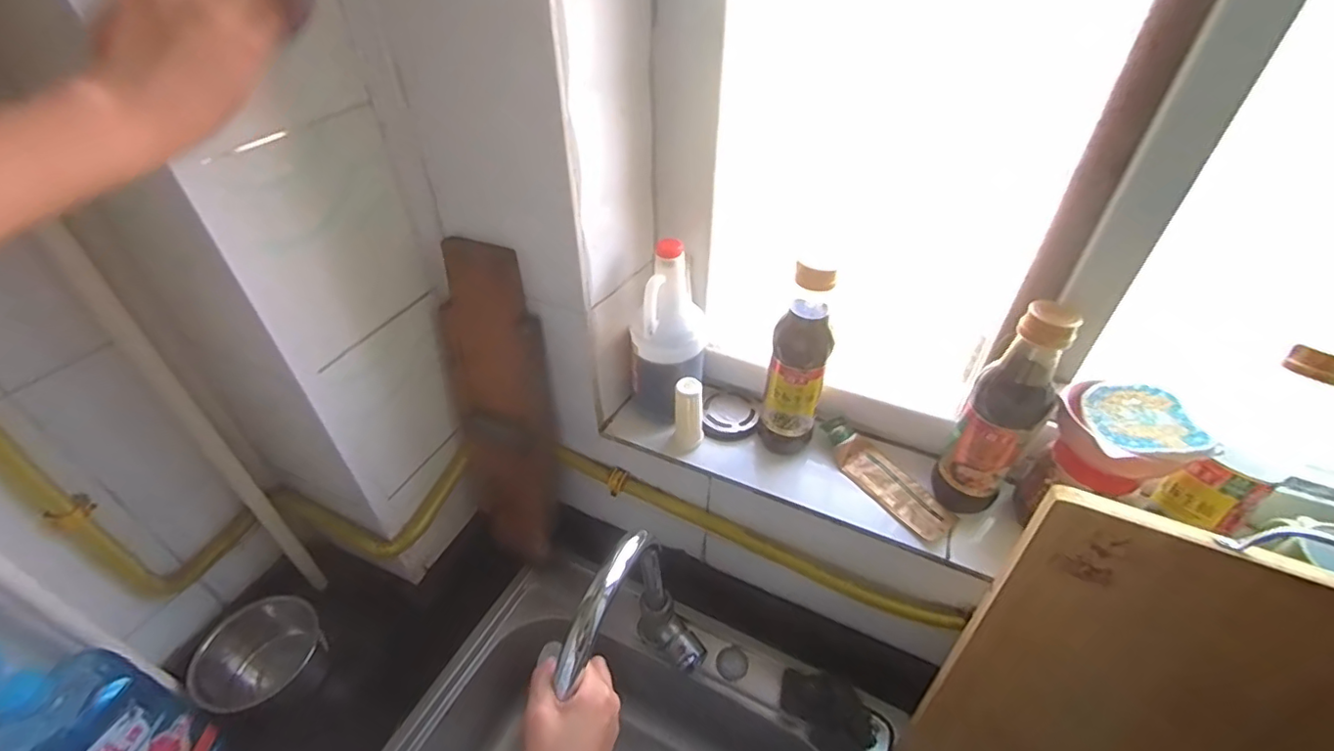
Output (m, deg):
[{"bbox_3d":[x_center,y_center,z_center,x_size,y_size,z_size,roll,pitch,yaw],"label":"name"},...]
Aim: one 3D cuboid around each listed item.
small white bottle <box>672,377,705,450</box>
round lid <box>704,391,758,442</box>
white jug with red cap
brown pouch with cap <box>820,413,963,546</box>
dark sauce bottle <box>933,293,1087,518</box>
[{"bbox_3d":[0.026,0.045,0.649,0.033,0.083,0.032,3,42,3],"label":"small white bottle"},{"bbox_3d":[0.079,0.047,0.708,0.064,0.017,0.073,3,42,4],"label":"round lid"},{"bbox_3d":[0.001,-0.049,0.651,0.083,0.221,0.078,0,42,0],"label":"white jug with red cap"},{"bbox_3d":[0.245,0.107,0.630,0.055,0.037,0.164,-24,47,-25],"label":"brown pouch with cap"},{"bbox_3d":[0.326,0.036,0.548,0.062,0.237,0.068,31,50,30],"label":"dark sauce bottle"}]

